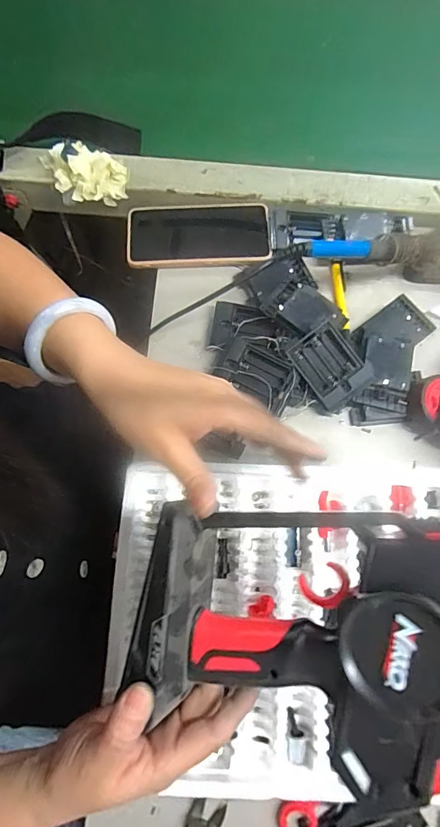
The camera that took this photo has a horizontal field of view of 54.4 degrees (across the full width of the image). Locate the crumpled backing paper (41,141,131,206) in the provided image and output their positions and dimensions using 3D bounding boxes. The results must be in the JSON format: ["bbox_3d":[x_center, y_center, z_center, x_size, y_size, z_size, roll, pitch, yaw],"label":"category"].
[{"bbox_3d":[-0.157,-0.272,0.484,0.099,0.031,0.052,7,74,1],"label":"crumpled backing paper"}]

